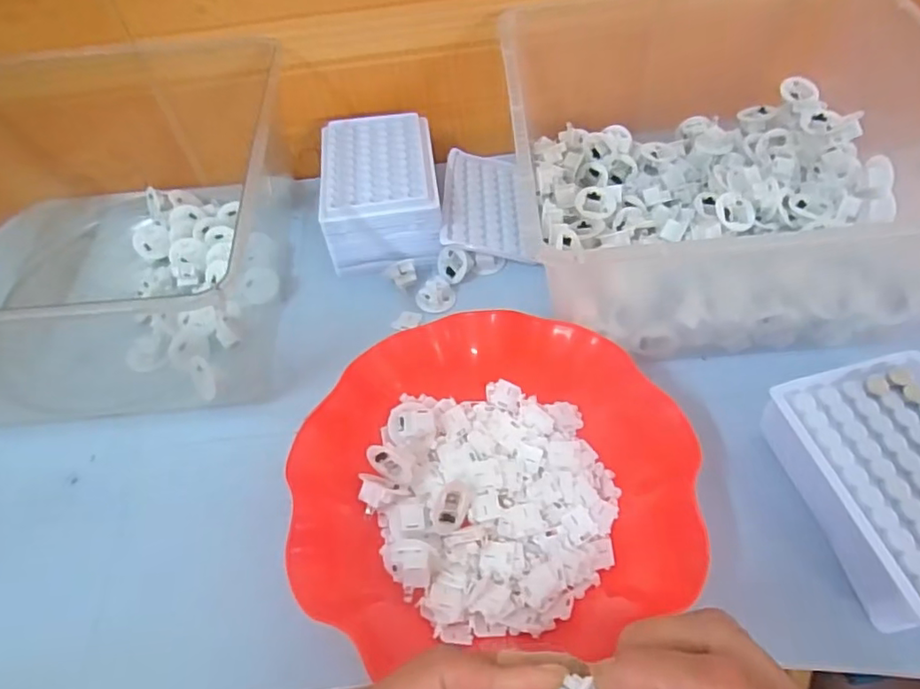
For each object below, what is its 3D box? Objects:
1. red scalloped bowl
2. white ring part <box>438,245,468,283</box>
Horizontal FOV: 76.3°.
[{"bbox_3d":[0.018,0.075,0.352,0.220,0.055,0.190,-7,54,0],"label":"red scalloped bowl"},{"bbox_3d":[-0.006,-0.069,0.500,0.030,0.021,0.030,0,90,34],"label":"white ring part"}]

